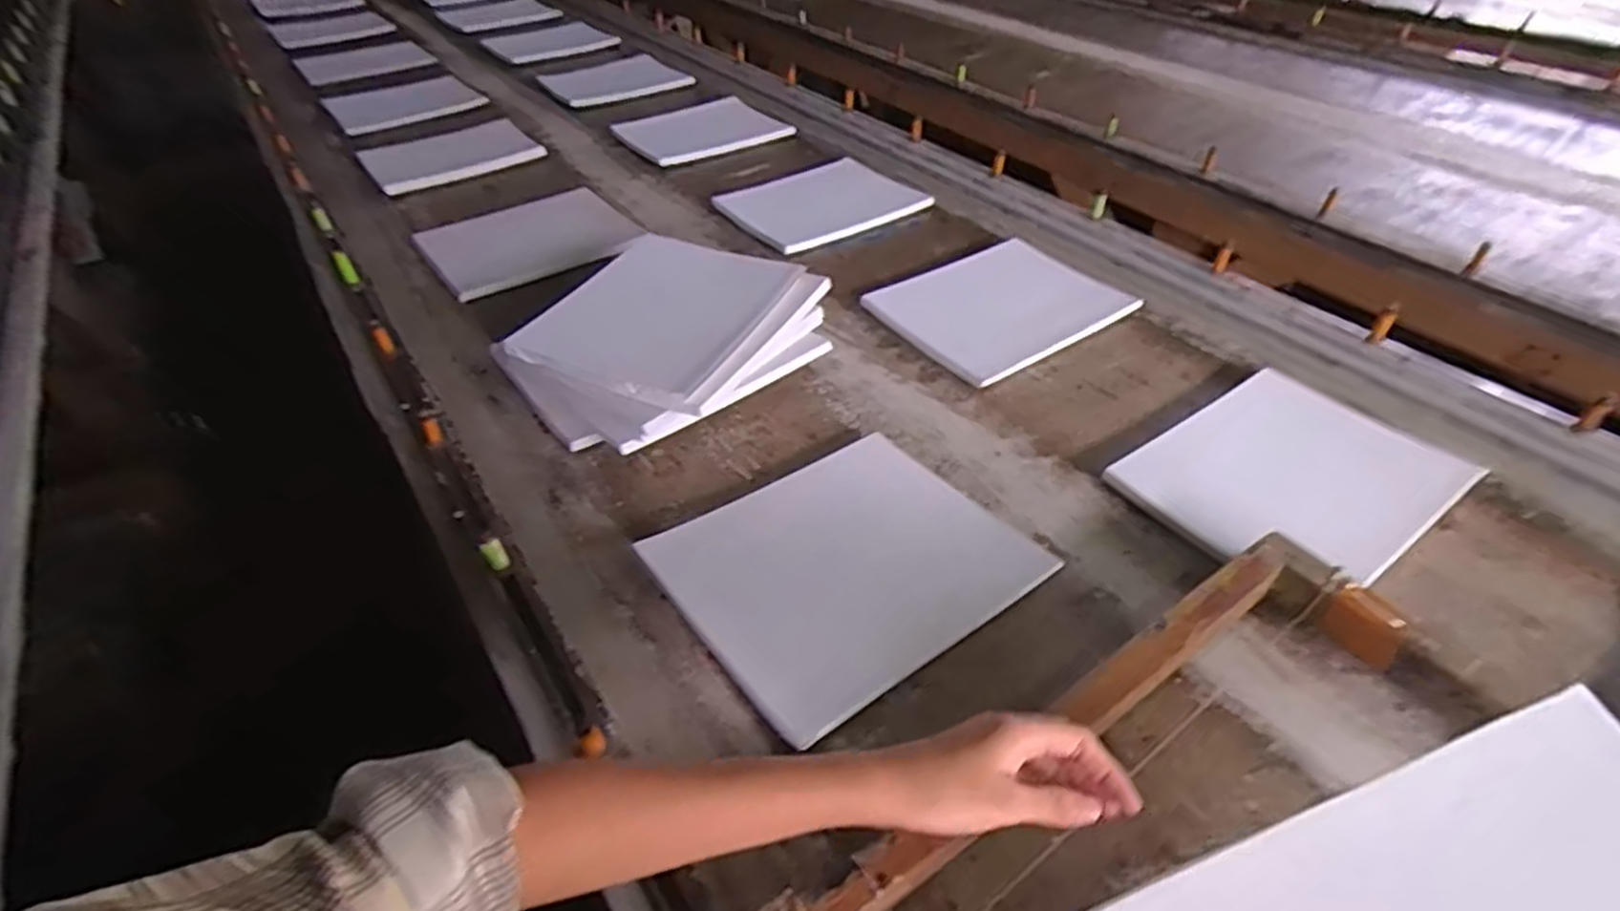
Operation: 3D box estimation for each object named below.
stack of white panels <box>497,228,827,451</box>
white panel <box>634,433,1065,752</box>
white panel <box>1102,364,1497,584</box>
[{"bbox_3d":[-0.149,-0.126,0.837,0.245,0.088,0.316,26,49,27],"label":"stack of white panels"},{"bbox_3d":[0.034,0.090,0.646,0.274,0.011,0.224,-28,51,-27],"label":"white panel"},{"bbox_3d":[0.452,0.020,0.714,0.270,0.022,0.209,-26,48,-25],"label":"white panel"}]

